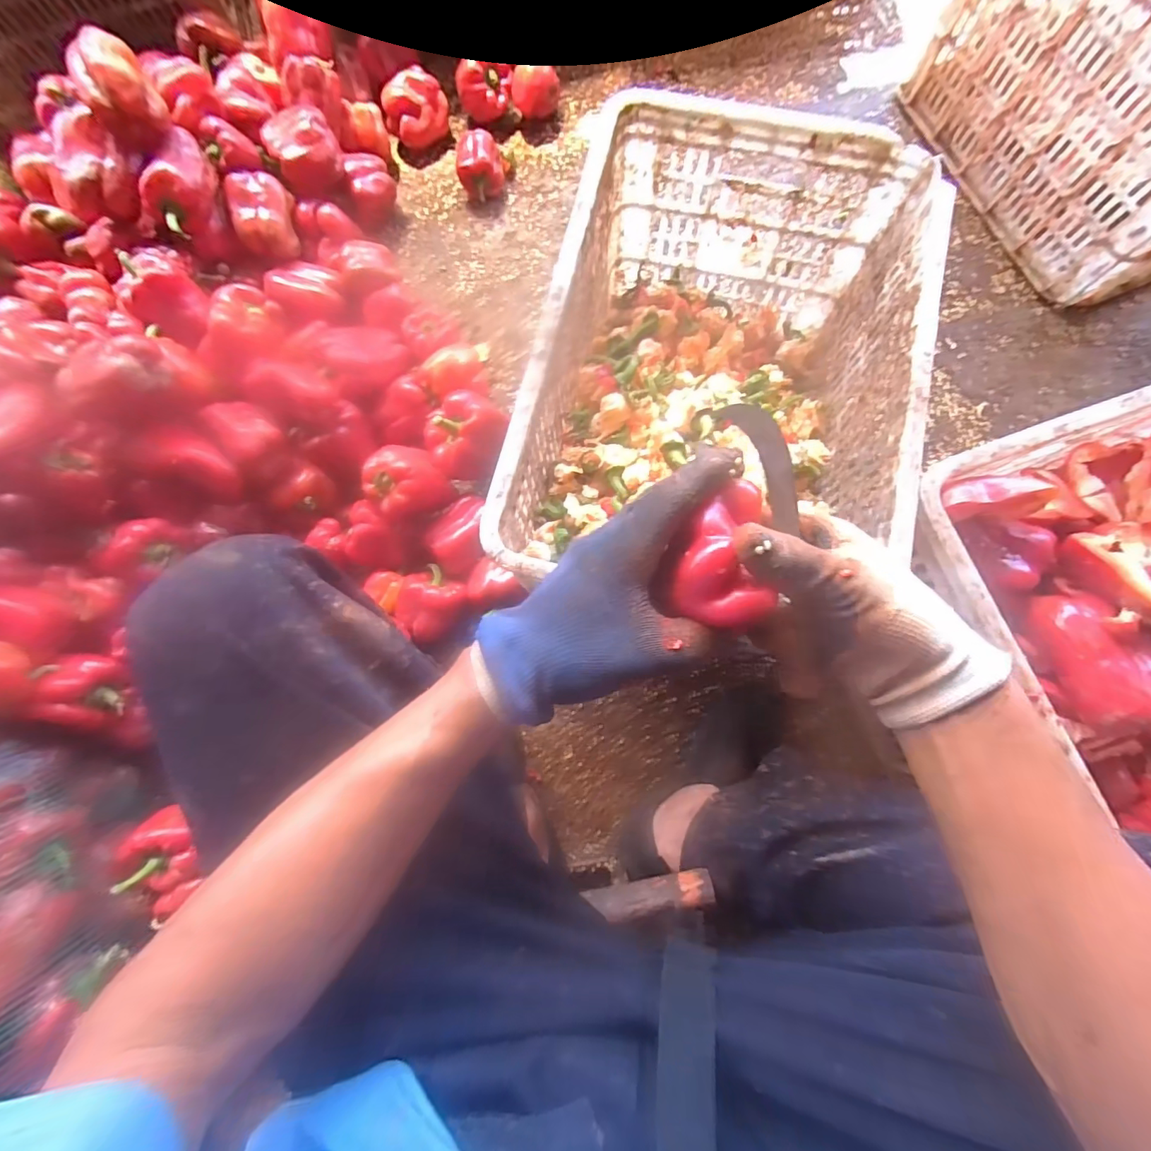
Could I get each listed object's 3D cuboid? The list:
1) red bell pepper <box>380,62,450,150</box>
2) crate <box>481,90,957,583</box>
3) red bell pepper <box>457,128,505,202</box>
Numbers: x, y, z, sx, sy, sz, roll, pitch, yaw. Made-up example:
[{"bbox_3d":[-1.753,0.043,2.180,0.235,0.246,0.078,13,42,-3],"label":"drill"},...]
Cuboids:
[{"bbox_3d":[-0.272,-0.806,0.863,0.097,0.078,0.074,-40,80,-6],"label":"red bell pepper"},{"bbox_3d":[0.152,-0.212,0.572,0.359,0.236,0.509,13,79,4],"label":"crate"},{"bbox_3d":[-0.164,-0.704,0.852,0.081,0.069,0.089,-10,79,-1],"label":"red bell pepper"}]

